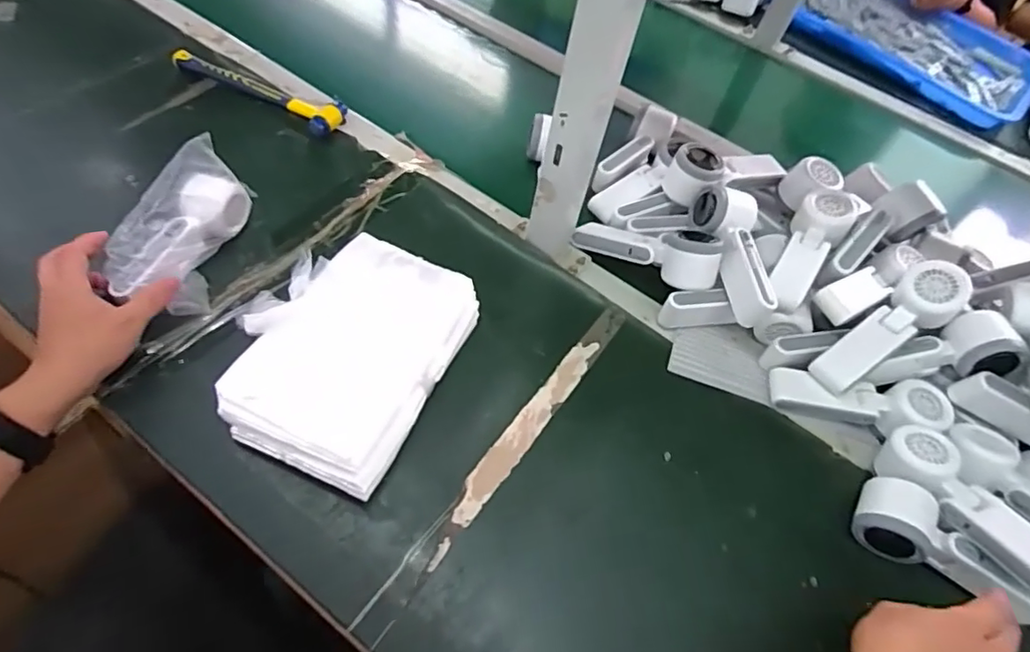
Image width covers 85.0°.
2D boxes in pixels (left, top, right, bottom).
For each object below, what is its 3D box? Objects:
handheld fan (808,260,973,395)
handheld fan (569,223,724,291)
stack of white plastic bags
[{"bbox_3d":[0.379,0.004,0.572,0.167,0.039,0.057,-42,66,8],"label":"handheld fan"},{"bbox_3d":[0.146,-0.090,0.630,0.165,0.045,0.065,18,57,29],"label":"handheld fan"},{"bbox_3d":[-0.157,0.018,0.525,0.182,0.048,0.233,23,56,6],"label":"stack of white plastic bags"}]

